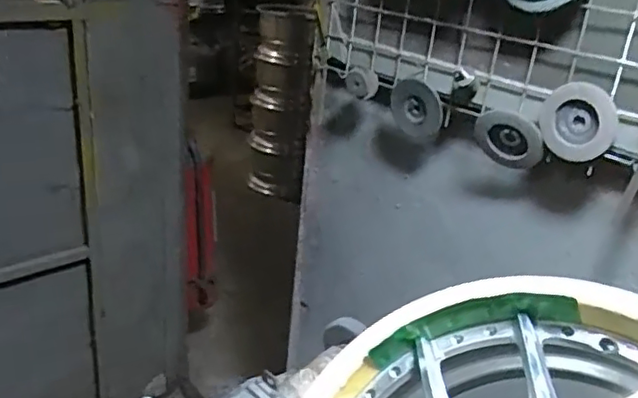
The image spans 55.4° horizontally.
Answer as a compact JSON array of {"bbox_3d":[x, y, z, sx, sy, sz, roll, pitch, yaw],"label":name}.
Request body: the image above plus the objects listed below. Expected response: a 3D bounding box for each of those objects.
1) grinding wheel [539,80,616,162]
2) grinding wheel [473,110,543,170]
[{"bbox_3d":[0.324,-0.095,0.760,0.018,0.095,0.096,-13,29,-40],"label":"grinding wheel"},{"bbox_3d":[0.269,-0.083,0.853,0.100,0.084,0.025,22,51,39],"label":"grinding wheel"}]

